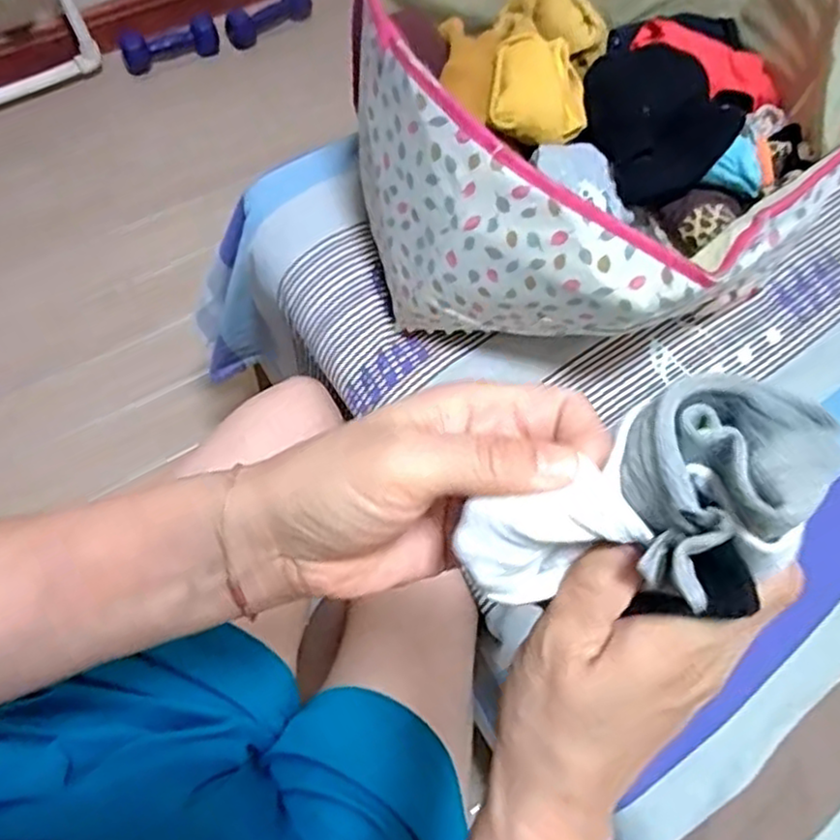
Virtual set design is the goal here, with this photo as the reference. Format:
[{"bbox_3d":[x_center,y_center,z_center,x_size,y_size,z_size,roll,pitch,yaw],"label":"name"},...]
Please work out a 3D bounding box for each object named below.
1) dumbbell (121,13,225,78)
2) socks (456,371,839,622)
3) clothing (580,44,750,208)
[{"bbox_3d":[-0.533,-0.802,1.532,0.205,0.066,0.064,-20,69,-13],"label":"dumbbell"},{"bbox_3d":[0.074,0.032,0.224,0.112,0.060,0.059,-25,69,-14],"label":"socks"},{"bbox_3d":[0.193,-0.249,0.586,0.110,0.058,0.120,-17,69,-12],"label":"clothing"}]

